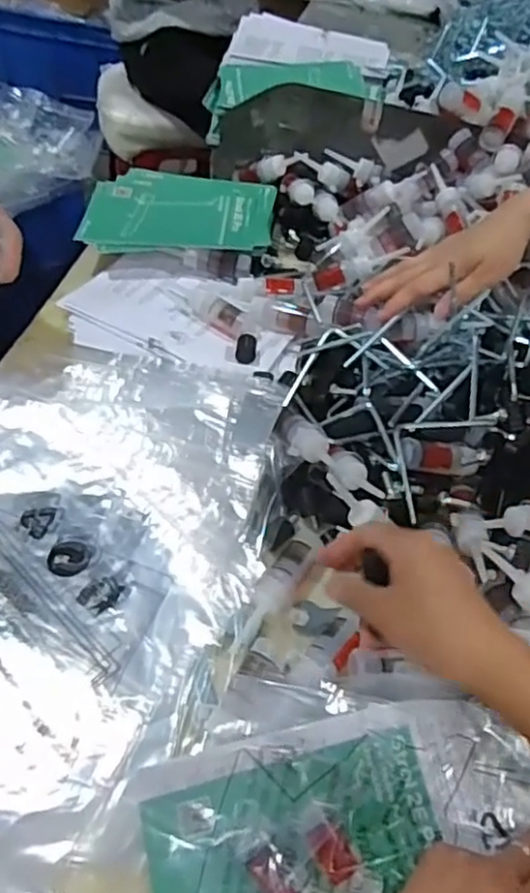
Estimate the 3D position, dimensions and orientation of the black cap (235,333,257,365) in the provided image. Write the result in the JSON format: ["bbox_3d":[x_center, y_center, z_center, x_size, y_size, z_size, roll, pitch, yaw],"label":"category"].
[{"bbox_3d":[-0.018,-0.092,0.650,0.020,0.014,0.032,5,50,-5],"label":"black cap"}]

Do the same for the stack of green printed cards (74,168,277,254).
[{"bbox_3d":[-0.093,-0.265,0.759,0.201,0.016,0.154,5,50,-5],"label":"stack of green printed cards"}]

